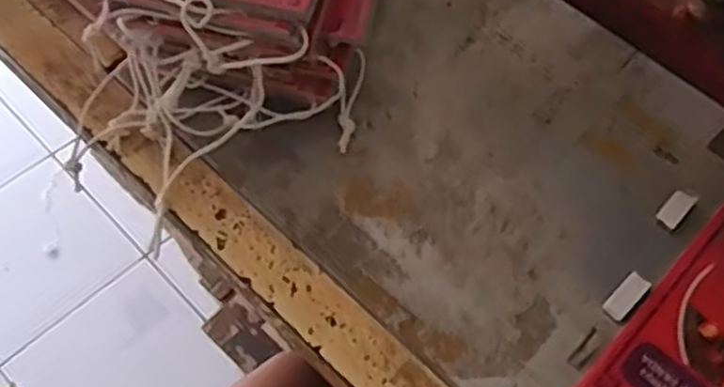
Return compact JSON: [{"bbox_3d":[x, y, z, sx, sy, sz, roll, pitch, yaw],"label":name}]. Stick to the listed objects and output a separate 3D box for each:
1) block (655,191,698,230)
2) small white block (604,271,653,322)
[{"bbox_3d":[0.183,0.009,0.439,0.013,0.005,0.026,39,66,19],"label":"block"},{"bbox_3d":[0.143,0.056,0.408,0.027,0.006,0.012,-40,69,-21],"label":"small white block"}]

